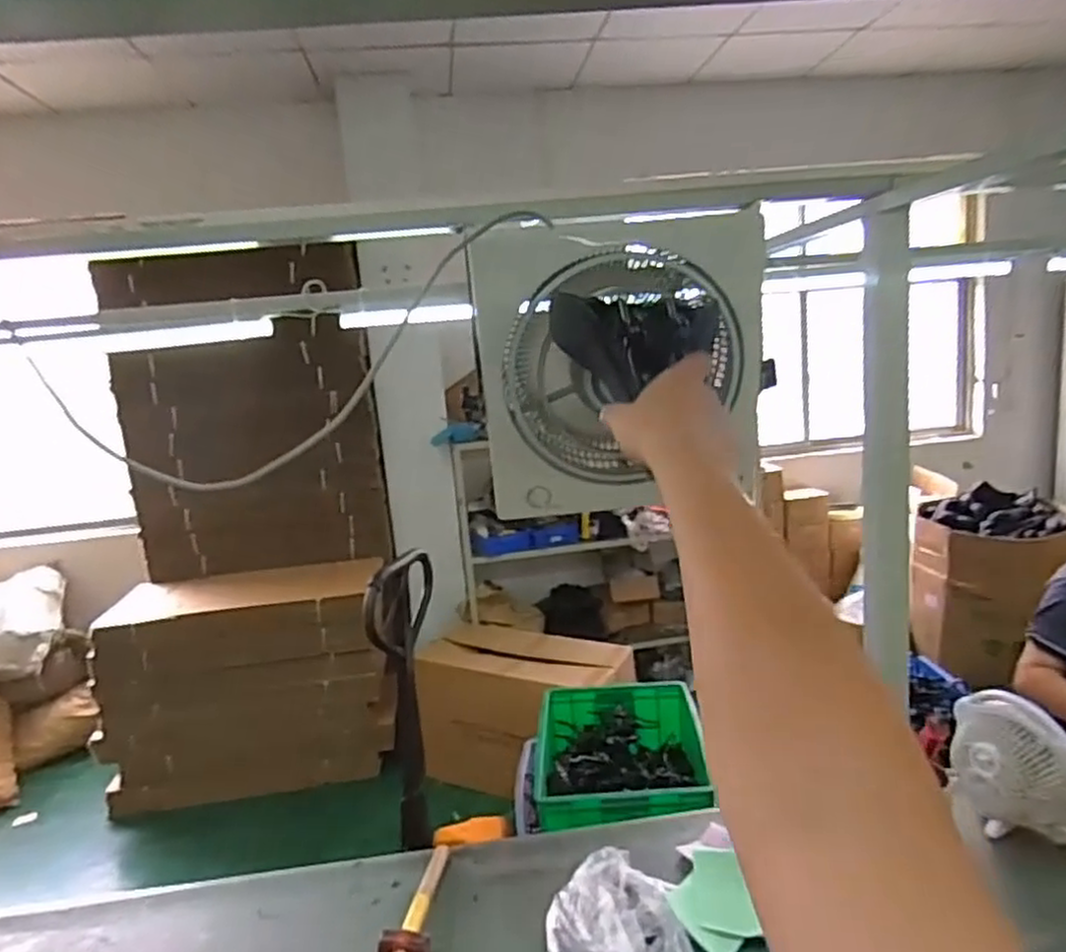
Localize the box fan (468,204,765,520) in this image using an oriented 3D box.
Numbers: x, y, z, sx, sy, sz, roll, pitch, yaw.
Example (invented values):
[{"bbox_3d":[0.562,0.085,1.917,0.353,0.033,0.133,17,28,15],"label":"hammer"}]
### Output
[{"bbox_3d":[0.104,-0.128,0.853,0.322,0.327,0.090,-5,11,-2],"label":"box fan"}]

